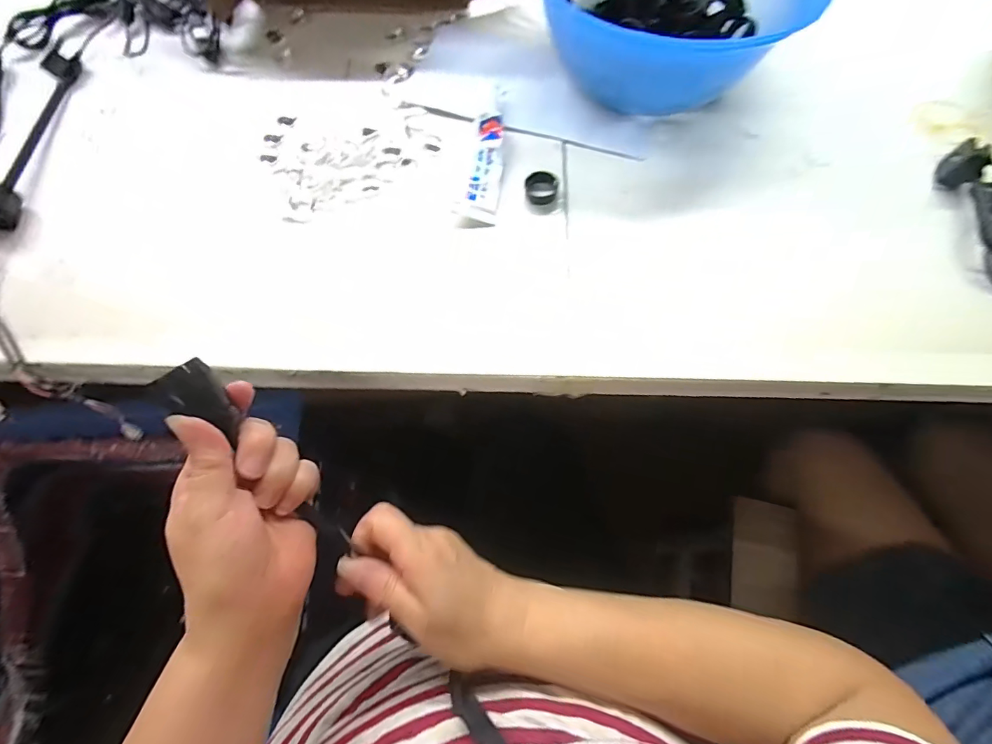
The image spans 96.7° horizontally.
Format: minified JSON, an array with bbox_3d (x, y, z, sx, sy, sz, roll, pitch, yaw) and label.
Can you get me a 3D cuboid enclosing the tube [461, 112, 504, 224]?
[{"bbox_3d":[-0.008,-0.177,0.377,0.027,0.016,0.100,7,69,4],"label":"tube"}]

